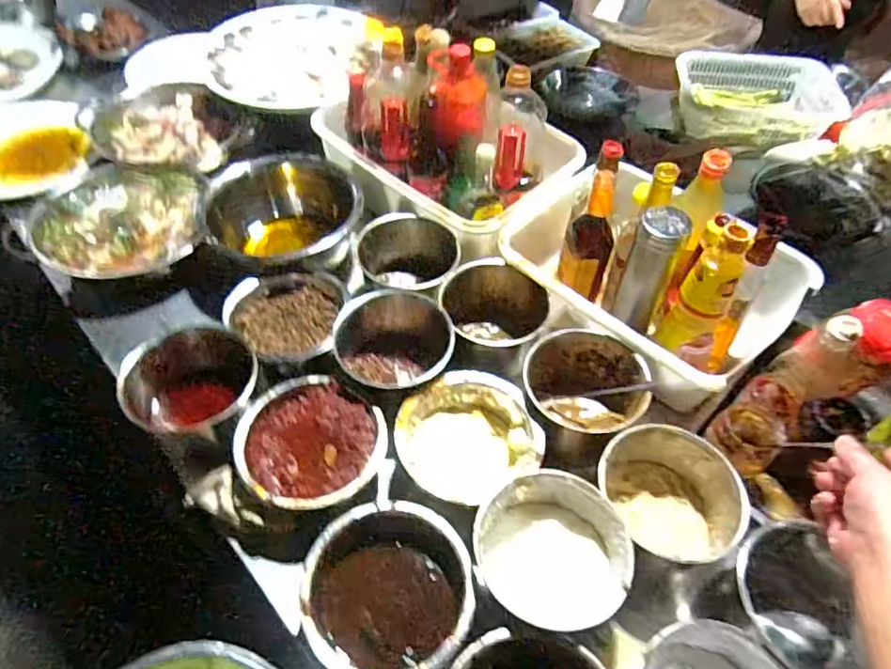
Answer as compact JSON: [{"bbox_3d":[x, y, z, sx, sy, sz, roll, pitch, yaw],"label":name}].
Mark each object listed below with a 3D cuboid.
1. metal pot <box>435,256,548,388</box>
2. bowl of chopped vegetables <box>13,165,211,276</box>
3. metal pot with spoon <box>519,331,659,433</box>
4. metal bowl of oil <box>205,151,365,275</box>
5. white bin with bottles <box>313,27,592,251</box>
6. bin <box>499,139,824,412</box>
[{"bbox_3d":[0.064,-0.019,0.819,0.140,0.107,0.137,2,51,-3],"label":"metal pot"},{"bbox_3d":[-0.518,-0.197,0.919,0.268,0.069,0.252,2,51,-3],"label":"bowl of chopped vegetables"},{"bbox_3d":[0.178,0.078,0.753,0.156,0.105,0.130,25,54,15],"label":"metal pot with spoon"},{"bbox_3d":[-0.250,-0.185,0.902,0.227,0.120,0.217,2,51,-3],"label":"metal bowl of oil"},{"bbox_3d":[-0.012,-0.335,0.926,0.404,0.221,0.249,33,56,20],"label":"white bin with bottles"},{"bbox_3d":[0.283,-0.116,0.782,0.383,0.217,0.262,32,56,20],"label":"bin"}]

